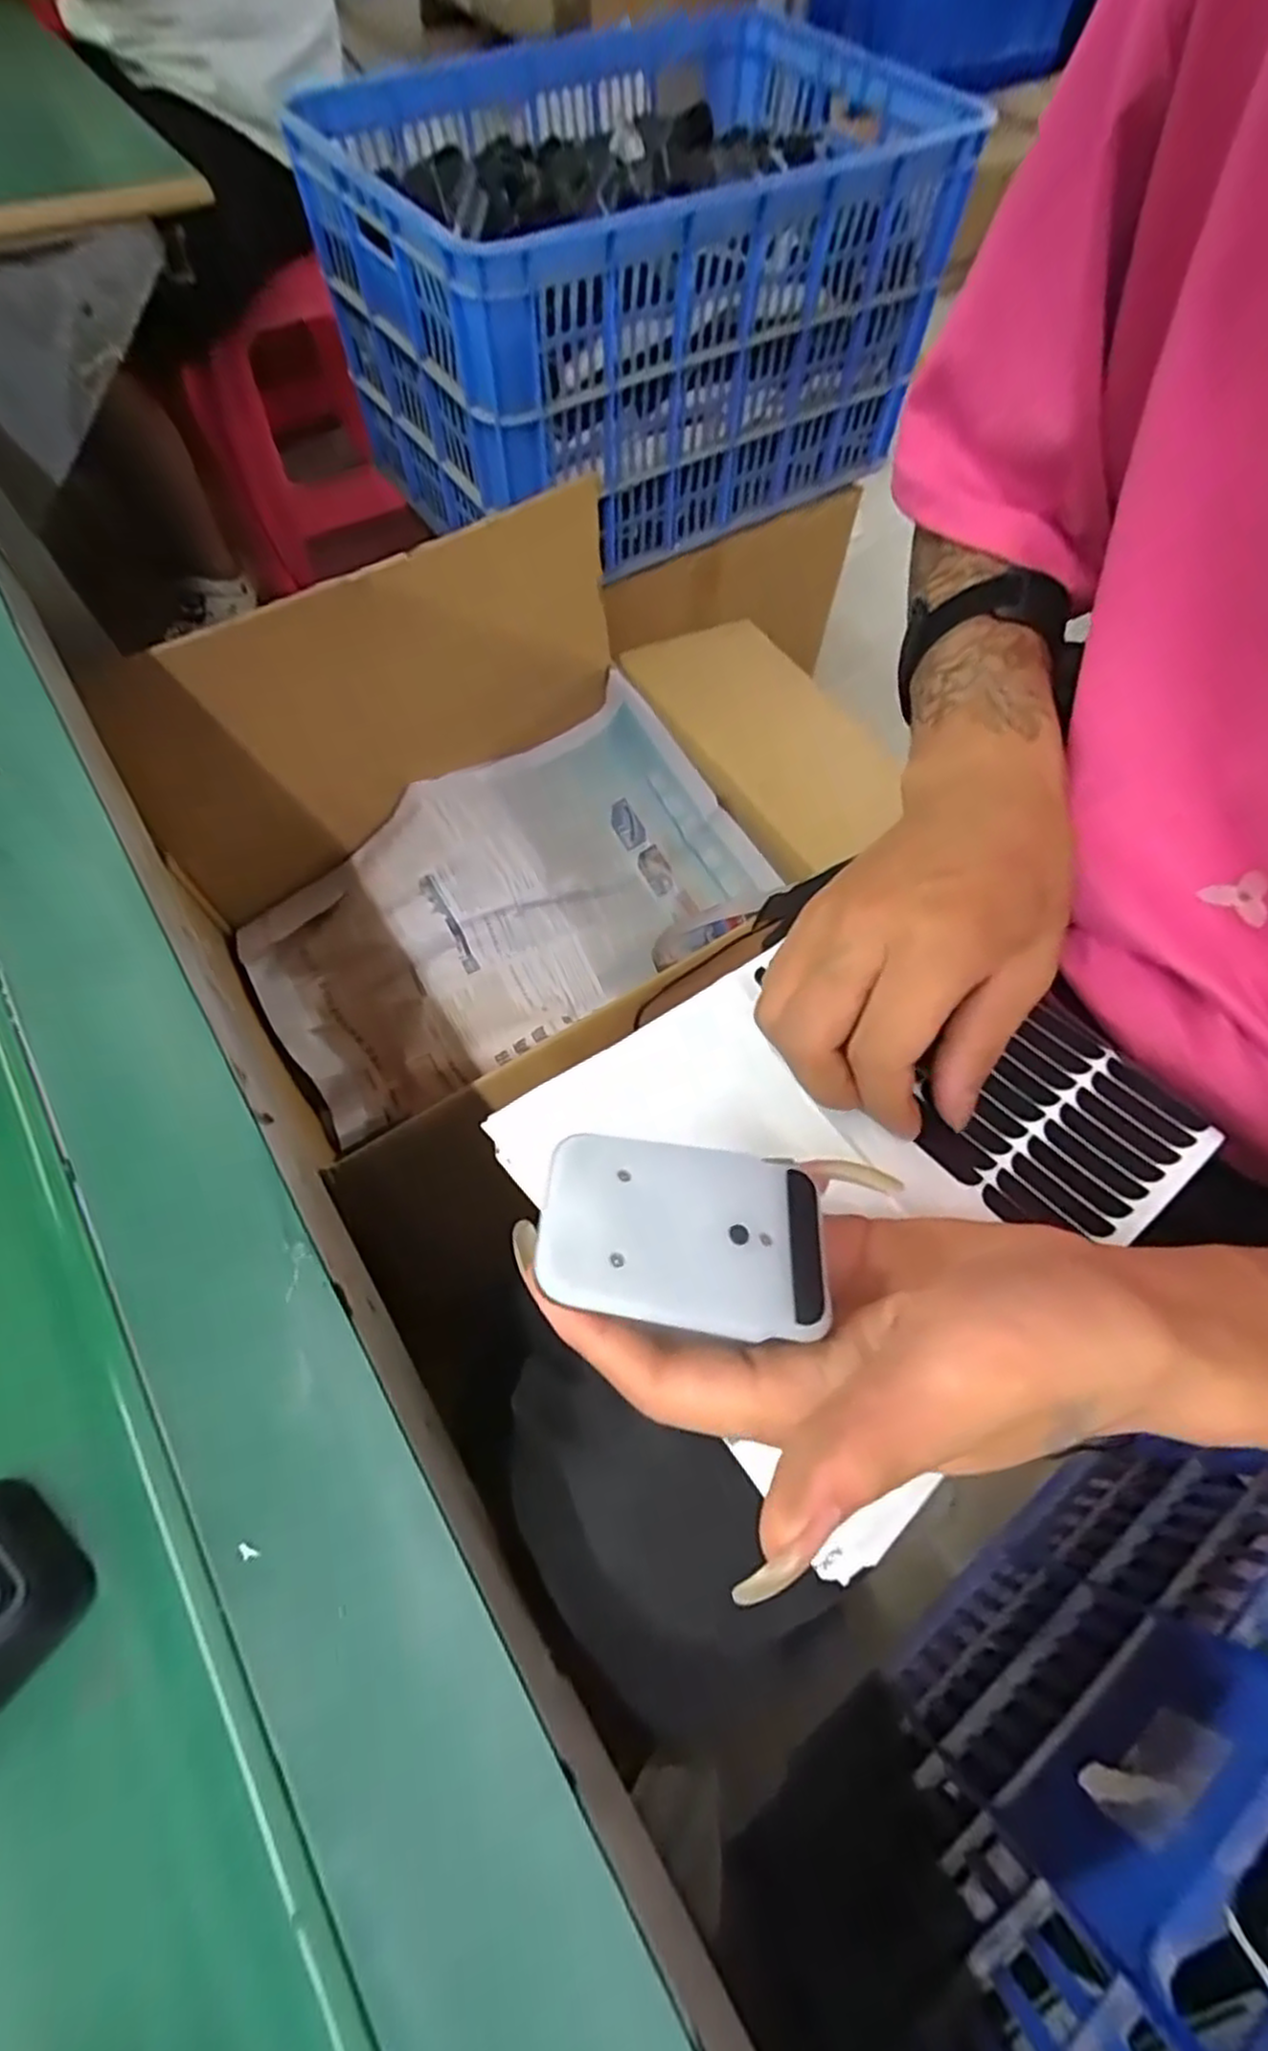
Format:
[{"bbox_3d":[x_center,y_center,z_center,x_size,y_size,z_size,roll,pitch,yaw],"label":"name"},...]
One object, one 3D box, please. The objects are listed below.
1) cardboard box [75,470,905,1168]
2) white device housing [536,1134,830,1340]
[{"bbox_3d":[-0.123,-0.185,0.676,0.532,0.267,0.405,-30,69,-14],"label":"cardboard box"},{"bbox_3d":[0.011,0.050,0.180,0.066,0.013,0.042,12,51,-6],"label":"white device housing"}]

